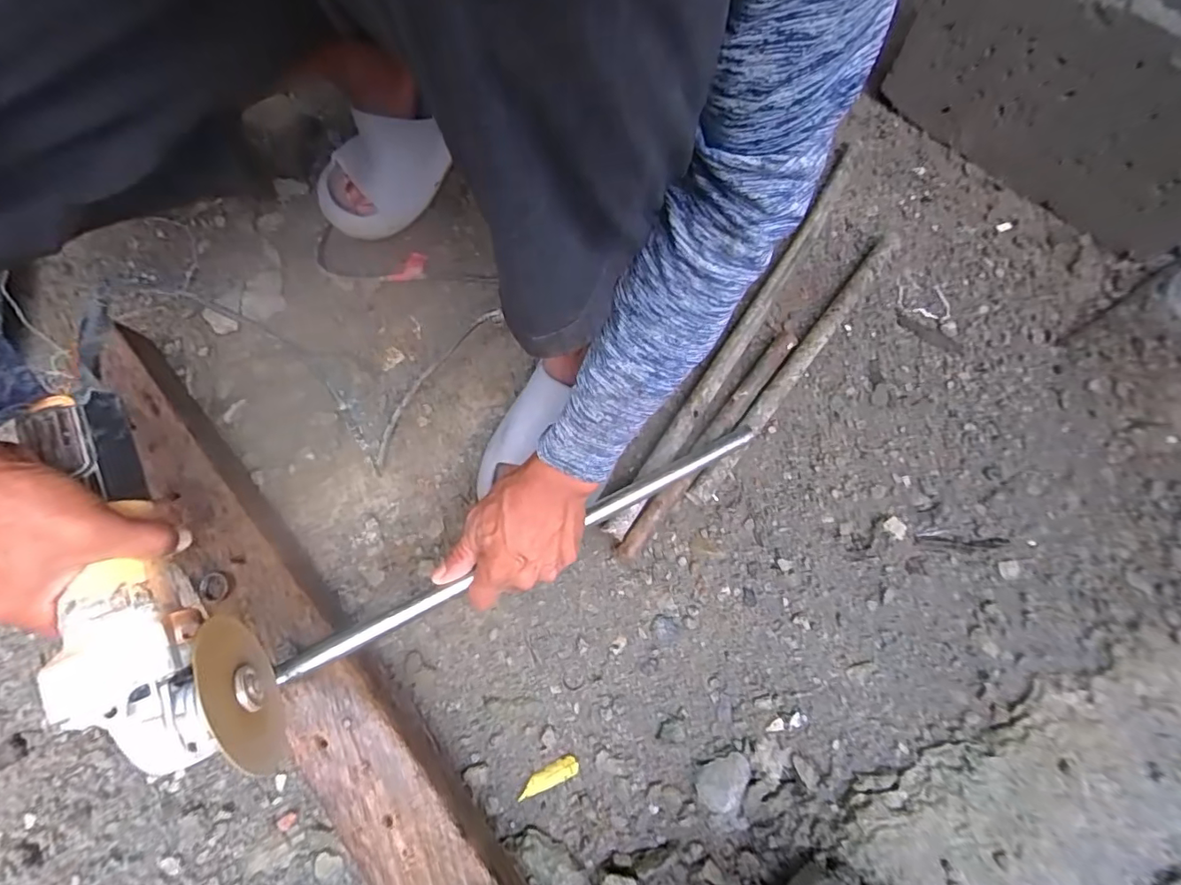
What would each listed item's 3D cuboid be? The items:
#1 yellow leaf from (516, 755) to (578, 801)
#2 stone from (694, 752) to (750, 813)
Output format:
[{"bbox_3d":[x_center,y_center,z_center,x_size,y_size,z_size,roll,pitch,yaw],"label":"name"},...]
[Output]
[{"bbox_3d":[-0.038,0.297,0.462,0.056,0.004,0.017,-22,72,-7],"label":"yellow leaf"},{"bbox_3d":[0.117,0.297,0.455,0.052,0.022,0.035,-22,72,-7],"label":"stone"}]

